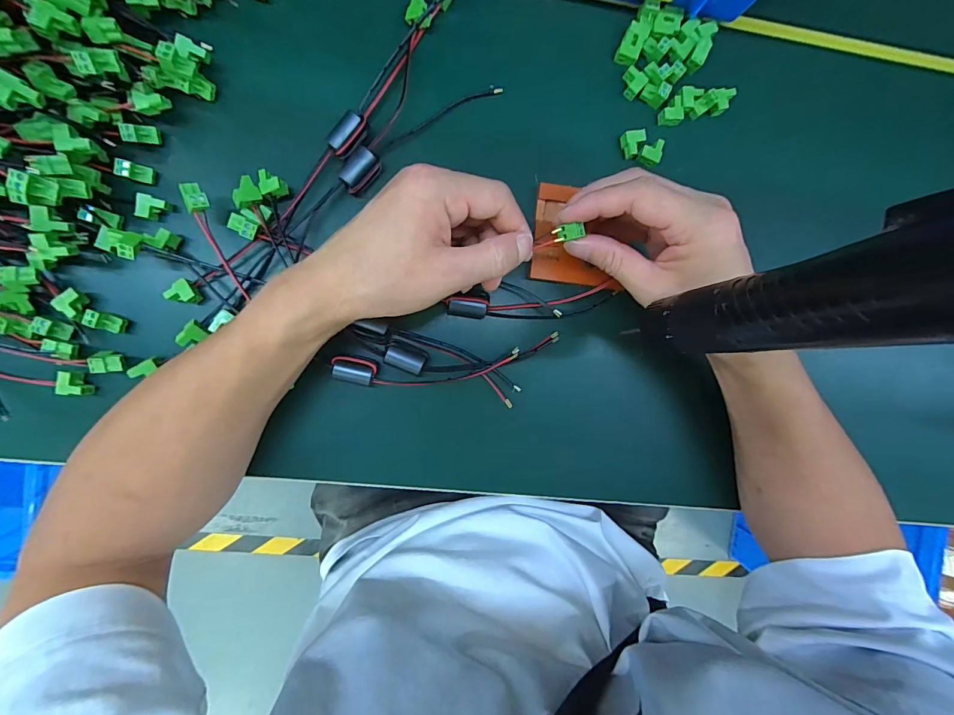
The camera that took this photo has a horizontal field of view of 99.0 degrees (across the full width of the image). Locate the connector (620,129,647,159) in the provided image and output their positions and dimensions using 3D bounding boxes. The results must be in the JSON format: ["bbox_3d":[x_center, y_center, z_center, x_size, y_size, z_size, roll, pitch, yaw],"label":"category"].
[{"bbox_3d":[0.121,-0.165,0.316,0.015,0.013,0.019,-10,96,-8],"label":"connector"}]

